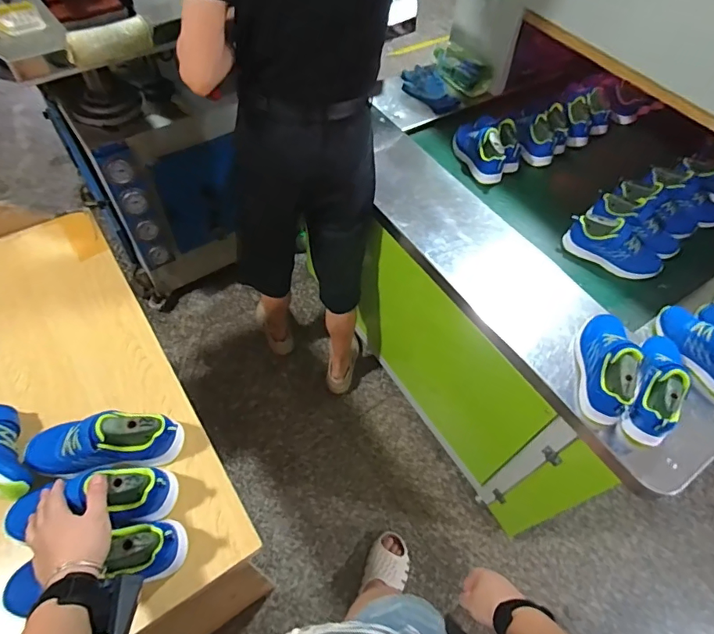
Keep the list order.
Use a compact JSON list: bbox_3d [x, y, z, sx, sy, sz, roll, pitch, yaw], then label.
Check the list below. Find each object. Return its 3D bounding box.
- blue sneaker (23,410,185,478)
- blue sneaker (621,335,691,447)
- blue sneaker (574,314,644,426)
[{"bbox_3d":[-0.376,0.186,0.684,0.217,0.100,0.073,-5,56,-7],"label":"blue sneaker"},{"bbox_3d":[0.560,0.115,0.854,0.080,0.112,0.231,28,59,15],"label":"blue sneaker"},{"bbox_3d":[0.471,0.078,0.864,0.082,0.108,0.228,12,56,4],"label":"blue sneaker"}]

